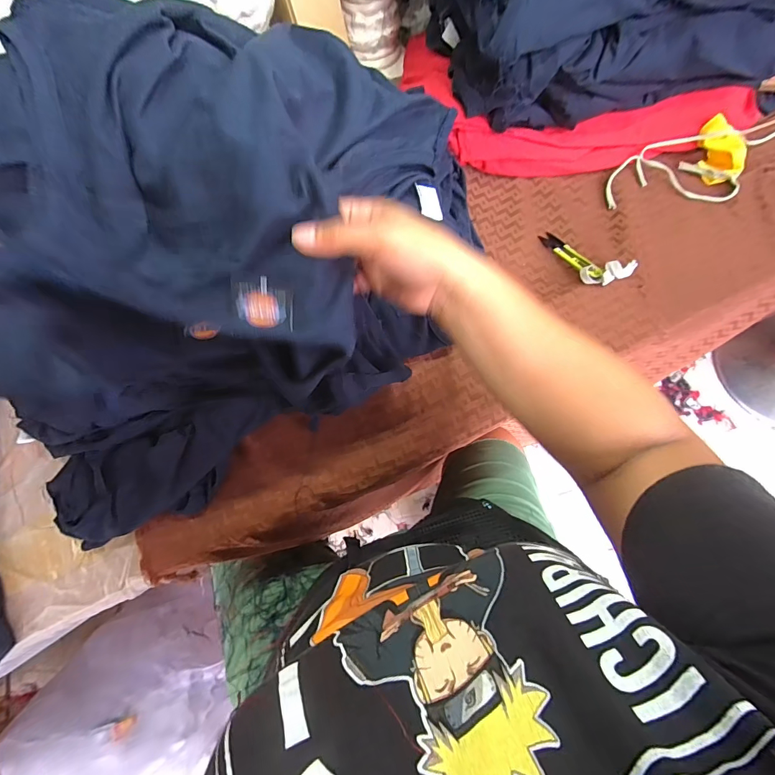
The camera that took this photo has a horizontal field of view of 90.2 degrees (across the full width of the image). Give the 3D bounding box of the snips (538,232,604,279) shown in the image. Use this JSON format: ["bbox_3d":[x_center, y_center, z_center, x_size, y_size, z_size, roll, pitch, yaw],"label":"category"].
[{"bbox_3d":[0.236,-0.170,0.499,0.023,0.009,0.101,-27,55,-8],"label":"snips"}]

